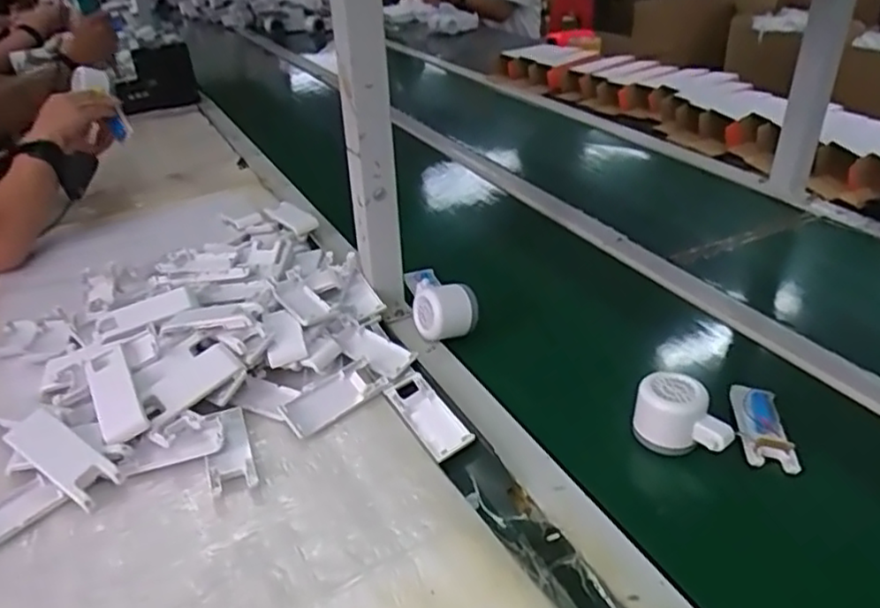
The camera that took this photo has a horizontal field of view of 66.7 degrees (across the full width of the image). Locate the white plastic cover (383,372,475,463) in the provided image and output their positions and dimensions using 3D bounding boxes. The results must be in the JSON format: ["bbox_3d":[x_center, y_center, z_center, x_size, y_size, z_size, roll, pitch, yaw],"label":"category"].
[{"bbox_3d":[-0.010,0.103,0.618,0.041,0.015,0.105,-19,34,-25],"label":"white plastic cover"}]

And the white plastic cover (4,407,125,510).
[{"bbox_3d":[-0.316,0.126,0.558,0.104,0.021,0.035,28,42,16],"label":"white plastic cover"}]

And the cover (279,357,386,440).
[{"bbox_3d":[-0.104,0.088,0.638,0.100,0.021,0.042,-29,42,-35],"label":"cover"}]

